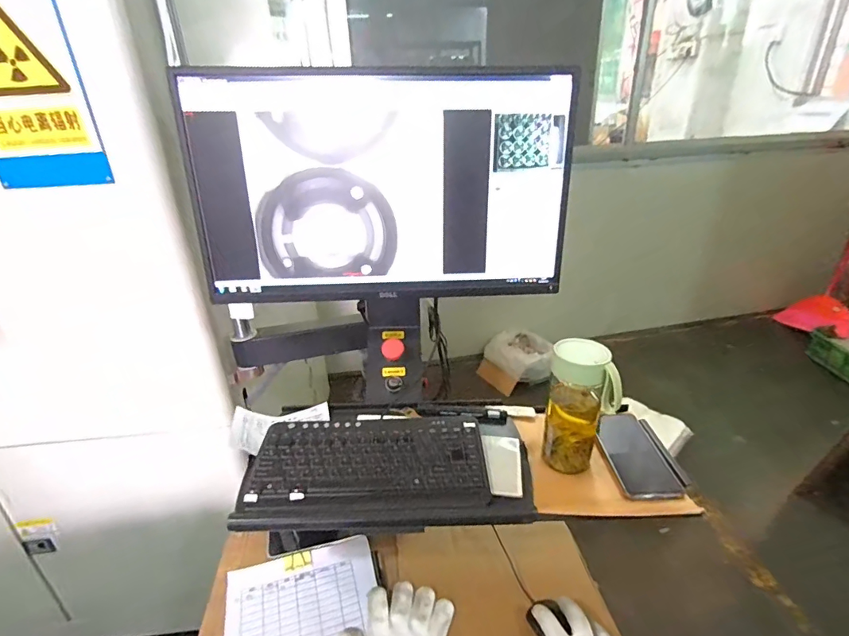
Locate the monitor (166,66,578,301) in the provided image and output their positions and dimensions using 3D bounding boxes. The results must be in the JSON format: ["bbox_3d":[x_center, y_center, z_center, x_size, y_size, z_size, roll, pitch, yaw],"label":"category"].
[{"bbox_3d":[-0.060,-0.186,0.666,0.548,0.312,0.063,-3,26,-3],"label":"monitor"}]

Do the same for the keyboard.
[{"bbox_3d":[-0.076,0.198,0.624,0.313,0.023,0.178,-3,26,-3],"label":"keyboard"}]

